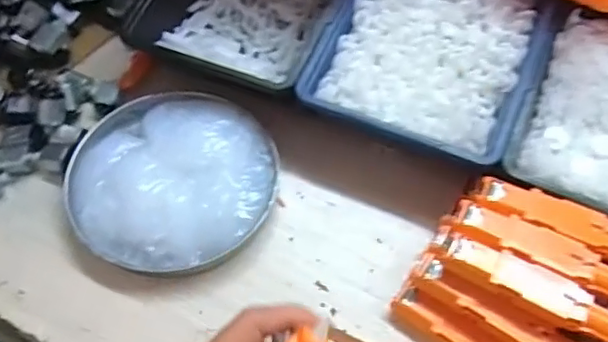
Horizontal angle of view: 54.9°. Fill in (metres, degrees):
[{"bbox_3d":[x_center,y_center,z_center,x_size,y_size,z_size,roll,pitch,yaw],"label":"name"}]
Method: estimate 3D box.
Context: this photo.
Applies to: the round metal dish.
[{"bbox_3d":[-0.092,0.003,0.418,0.142,0.027,0.140,1,59,-1],"label":"round metal dish"}]

